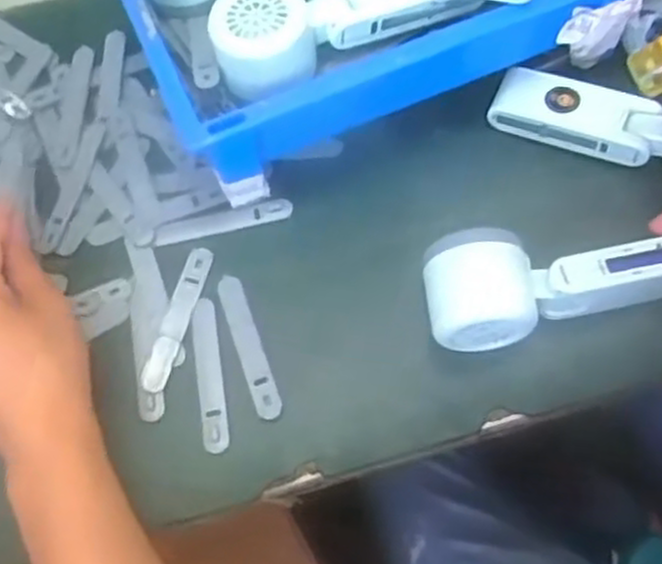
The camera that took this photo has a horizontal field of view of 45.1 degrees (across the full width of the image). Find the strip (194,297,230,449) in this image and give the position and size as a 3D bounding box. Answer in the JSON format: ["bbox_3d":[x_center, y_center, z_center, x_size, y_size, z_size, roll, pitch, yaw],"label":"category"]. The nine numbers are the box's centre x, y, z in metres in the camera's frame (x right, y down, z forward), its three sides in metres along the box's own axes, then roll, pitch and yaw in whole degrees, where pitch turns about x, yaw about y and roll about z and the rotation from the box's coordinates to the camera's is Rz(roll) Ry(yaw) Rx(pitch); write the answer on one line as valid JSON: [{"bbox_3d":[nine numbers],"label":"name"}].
[{"bbox_3d":[-0.071,0.053,0.466,0.014,0.004,0.093,-9,65,-3],"label":"strip"}]

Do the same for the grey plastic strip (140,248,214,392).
[{"bbox_3d":[-0.092,0.020,0.478,0.016,0.004,0.094,14,66,7],"label":"grey plastic strip"}]

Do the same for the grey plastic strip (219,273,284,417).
[{"bbox_3d":[-0.049,0.036,0.474,0.014,0.004,0.094,-18,66,-7],"label":"grey plastic strip"}]

